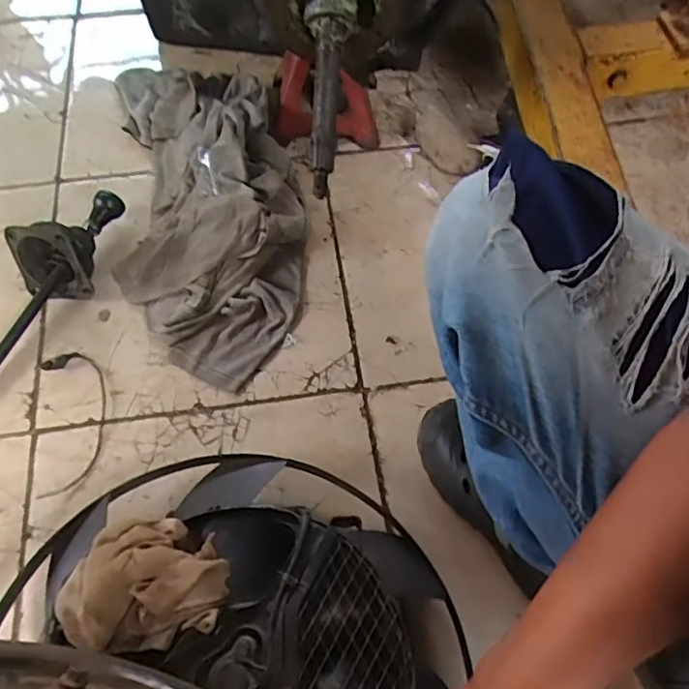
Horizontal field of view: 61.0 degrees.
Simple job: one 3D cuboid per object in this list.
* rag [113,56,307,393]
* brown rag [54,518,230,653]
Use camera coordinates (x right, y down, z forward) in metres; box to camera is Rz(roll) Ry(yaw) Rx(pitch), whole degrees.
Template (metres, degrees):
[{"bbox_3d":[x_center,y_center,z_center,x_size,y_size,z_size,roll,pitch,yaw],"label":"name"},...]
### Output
[{"bbox_3d":[-0.197,-0.215,0.852,0.264,0.087,0.562,-4,63,-6],"label":"rag"},{"bbox_3d":[-0.177,0.211,0.523,0.142,0.053,0.108,-2,63,-2],"label":"brown rag"}]

